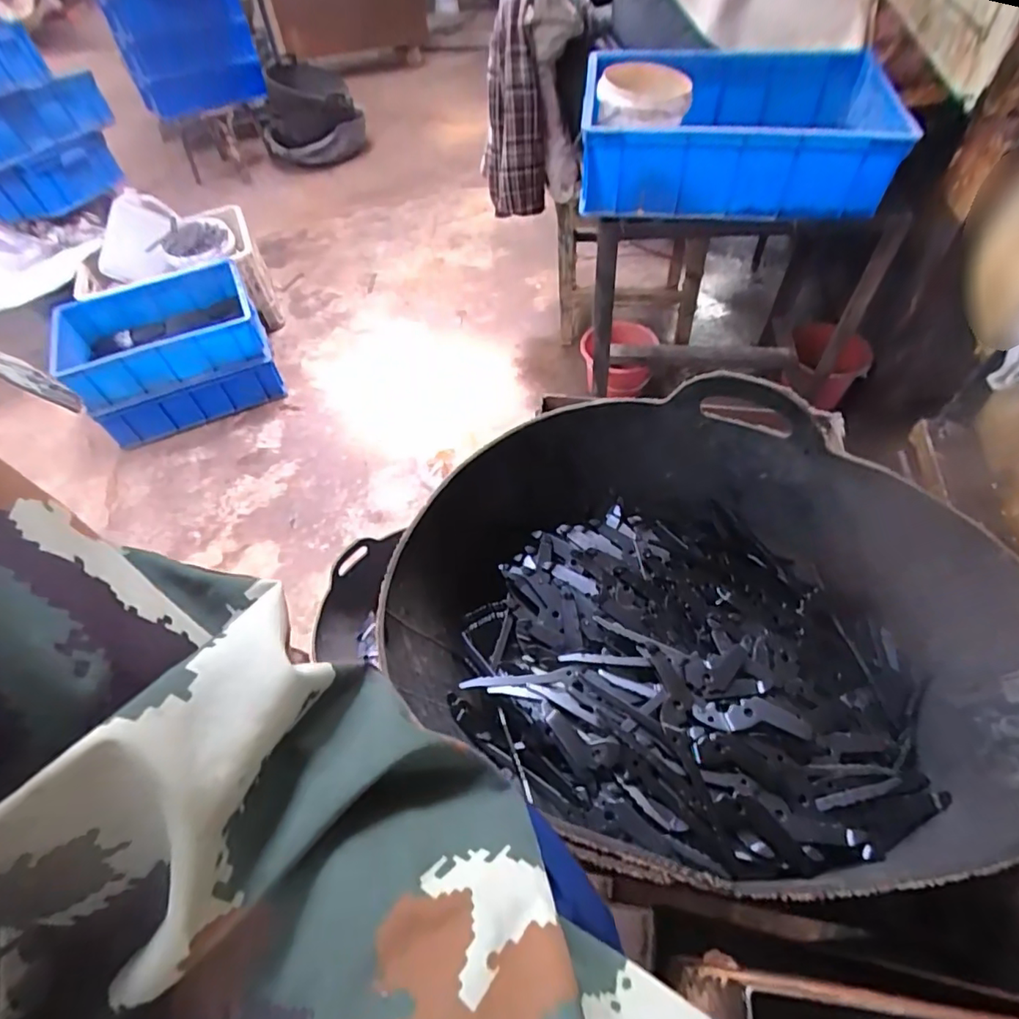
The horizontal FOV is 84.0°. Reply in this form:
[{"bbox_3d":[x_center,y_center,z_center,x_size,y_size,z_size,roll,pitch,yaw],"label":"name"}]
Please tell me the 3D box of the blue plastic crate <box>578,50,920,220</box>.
[{"bbox_3d":[0.373,-0.630,0.959,0.494,0.152,0.329,0,54,5],"label":"blue plastic crate"}]

